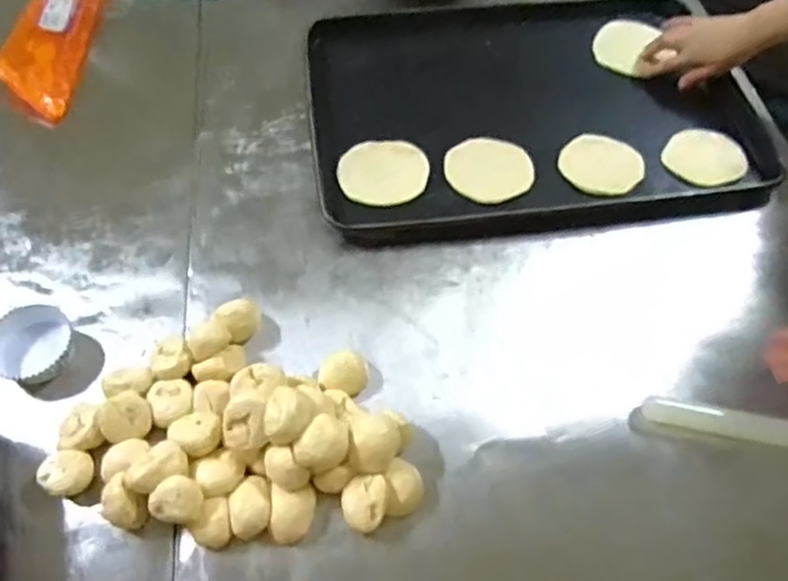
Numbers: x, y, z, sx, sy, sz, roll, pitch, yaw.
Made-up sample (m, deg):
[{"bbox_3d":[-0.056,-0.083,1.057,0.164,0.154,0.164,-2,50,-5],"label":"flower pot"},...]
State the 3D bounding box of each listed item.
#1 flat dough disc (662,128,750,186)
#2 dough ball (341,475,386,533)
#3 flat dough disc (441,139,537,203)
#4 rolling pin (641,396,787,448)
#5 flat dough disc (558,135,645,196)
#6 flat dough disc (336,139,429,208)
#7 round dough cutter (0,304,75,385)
[{"bbox_3d":[0.413,-0.179,0.848,0.100,0.007,0.092,-2,65,4],"label":"flat dough disc"},{"bbox_3d":[-0.028,0.202,0.596,0.040,0.034,0.049,5,57,1],"label":"dough ball"},{"bbox_3d":[0.123,-0.158,0.817,0.102,0.010,0.100,-2,68,6],"label":"flat dough disc"},{"bbox_3d":[0.369,0.141,0.642,0.219,0.030,0.028,12,58,6],"label":"rolling pin"},{"bbox_3d":[0.275,-0.167,0.840,0.104,0.016,0.105,1,57,-2],"label":"flat dough disc"},{"bbox_3d":[-0.014,-0.154,0.817,0.113,0.011,0.098,-4,58,-5],"label":"flat dough disc"},{"bbox_3d":[-0.375,0.055,0.658,0.077,0.037,0.077,1,57,-2],"label":"round dough cutter"}]

